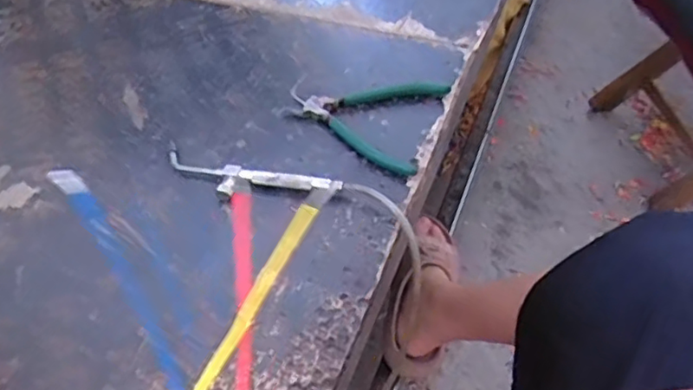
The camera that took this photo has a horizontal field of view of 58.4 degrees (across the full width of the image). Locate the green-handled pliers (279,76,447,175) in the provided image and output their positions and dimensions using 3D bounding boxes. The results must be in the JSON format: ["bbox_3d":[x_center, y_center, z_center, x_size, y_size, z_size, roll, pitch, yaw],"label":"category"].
[{"bbox_3d":[0.008,-0.077,0.589,0.150,0.009,0.124,12,48,15],"label":"green-handled pliers"}]

